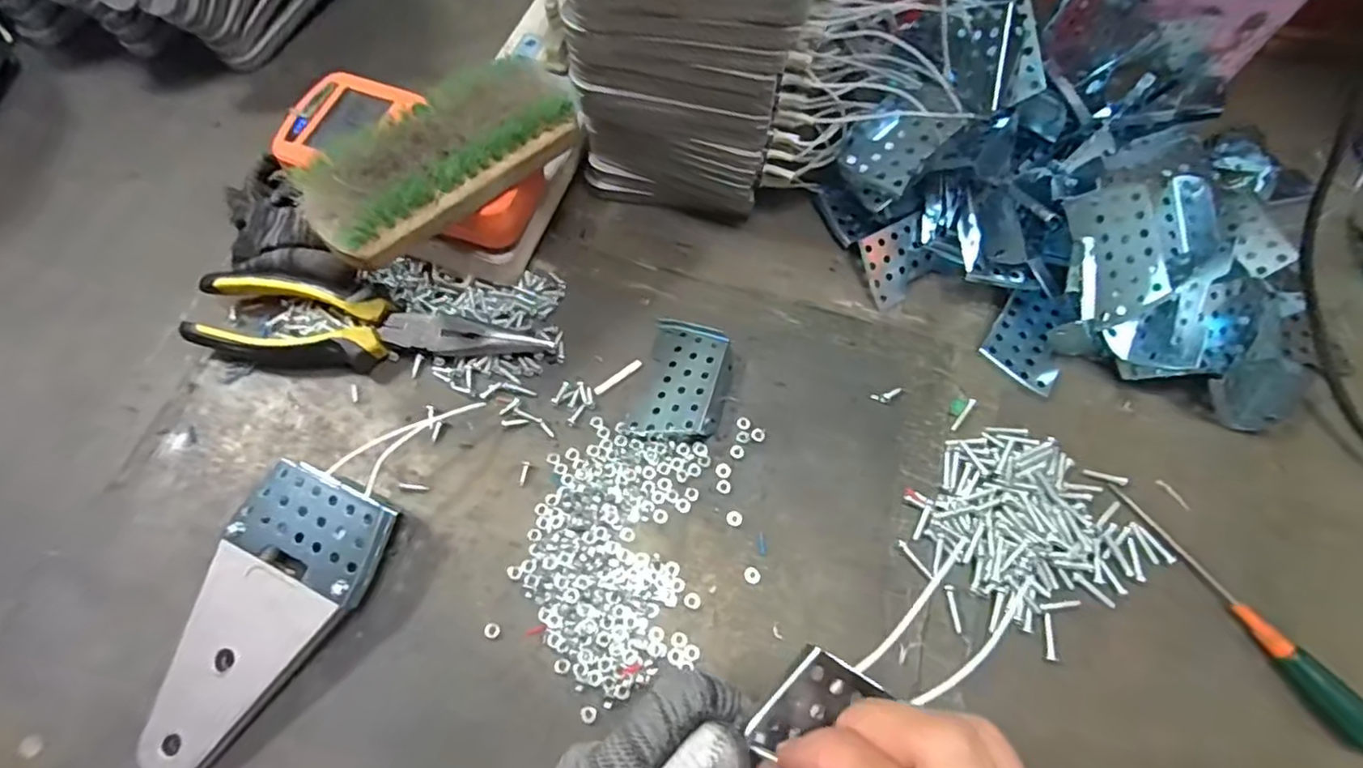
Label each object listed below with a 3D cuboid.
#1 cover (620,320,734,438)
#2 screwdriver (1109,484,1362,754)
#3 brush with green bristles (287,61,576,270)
[{"bbox_3d":[0.002,-0.002,0.344,0.048,0.015,0.072,16,66,6],"label":"cover"},{"bbox_3d":[0.275,0.109,0.305,0.025,0.015,0.150,-33,70,-15],"label":"screwdriver"},{"bbox_3d":[-0.112,-0.111,0.299,0.133,0.031,0.042,-41,73,-17],"label":"brush with green bristles"}]

